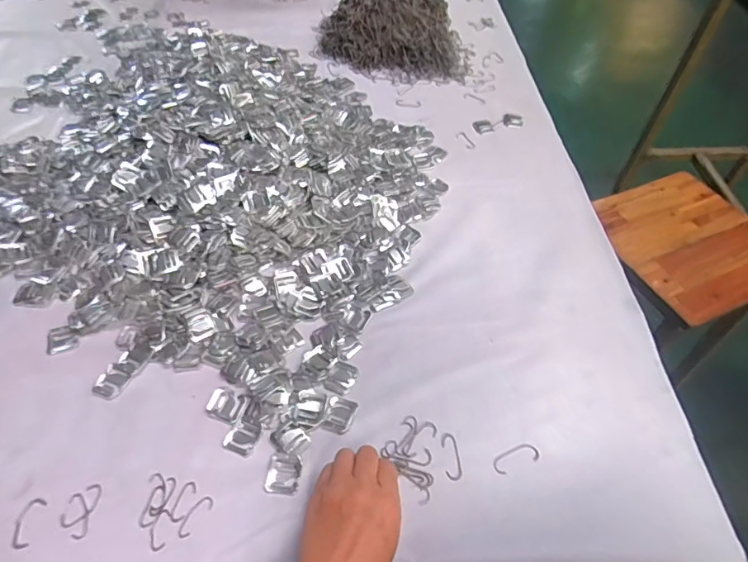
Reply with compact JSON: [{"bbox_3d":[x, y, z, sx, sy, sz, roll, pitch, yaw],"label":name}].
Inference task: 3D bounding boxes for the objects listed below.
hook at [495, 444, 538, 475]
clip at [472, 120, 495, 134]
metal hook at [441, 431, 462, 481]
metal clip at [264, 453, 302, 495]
[{"bbox_3d":[0.137,0.171,0.461,0.046,0.004,0.019,-17,55,-14],"label":"hook"},{"bbox_3d":[0.183,-0.258,0.797,0.033,0.005,0.033,-20,55,-16],"label":"clip"},{"bbox_3d":[0.075,0.168,0.461,0.016,0.004,0.044,-4,52,-4],"label":"metal hook"},{"bbox_3d":[-0.085,0.179,0.446,0.030,0.004,0.035,4,52,2],"label":"metal clip"}]

